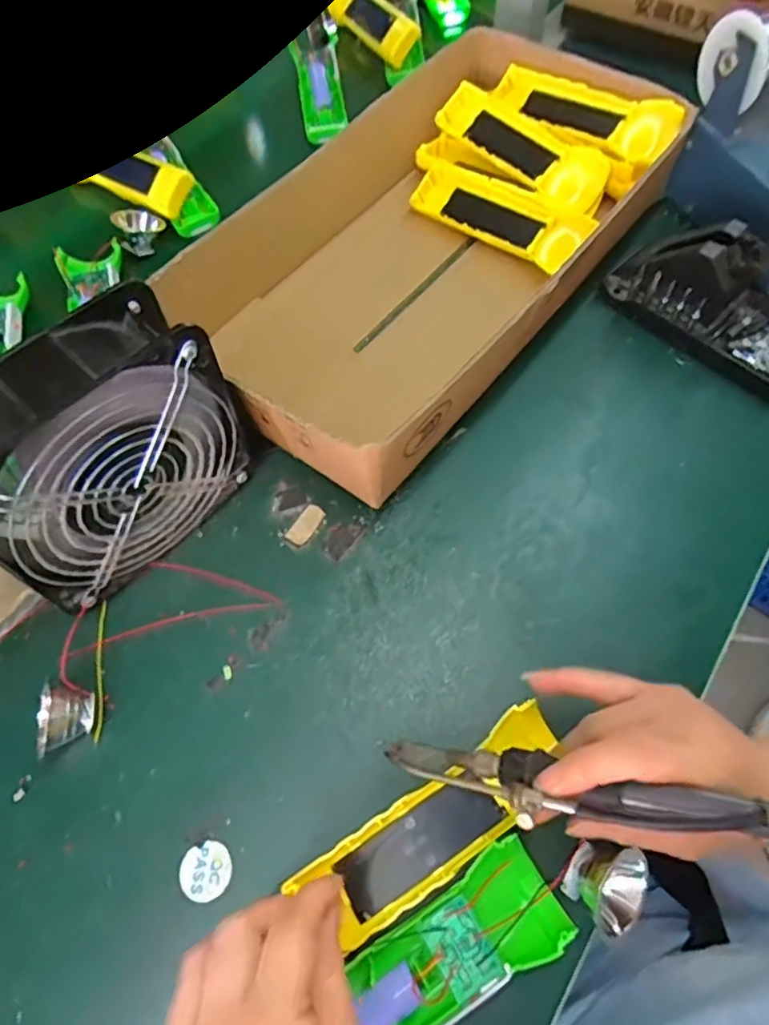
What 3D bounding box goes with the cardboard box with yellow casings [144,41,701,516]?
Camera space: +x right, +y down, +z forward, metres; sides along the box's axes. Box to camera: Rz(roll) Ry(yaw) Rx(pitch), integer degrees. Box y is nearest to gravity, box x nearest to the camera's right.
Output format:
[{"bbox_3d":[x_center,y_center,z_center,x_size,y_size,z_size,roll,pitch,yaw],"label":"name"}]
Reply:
[{"bbox_3d":[0.045,-0.217,0.481,0.222,0.078,0.419,38,71,18],"label":"cardboard box with yellow casings"}]

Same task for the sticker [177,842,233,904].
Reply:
[{"bbox_3d":[-0.094,0.189,0.324,0.027,0.004,0.027,-1,64,1],"label":"sticker"}]

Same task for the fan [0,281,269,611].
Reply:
[{"bbox_3d":[-0.156,-0.032,0.354,0.067,0.146,0.156,39,71,18],"label":"fan"}]

